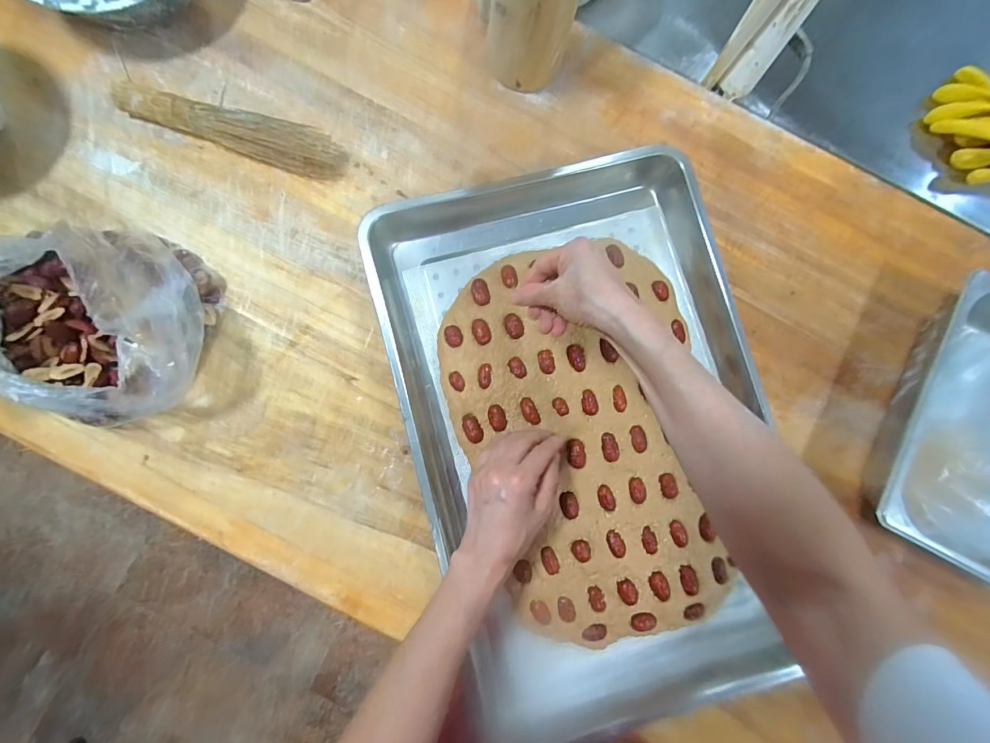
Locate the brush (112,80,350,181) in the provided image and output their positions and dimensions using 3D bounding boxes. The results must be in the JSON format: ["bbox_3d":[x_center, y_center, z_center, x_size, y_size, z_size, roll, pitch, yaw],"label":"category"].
[{"bbox_3d":[-0.310,-0.289,0.494,0.265,0.048,0.055,17,82,-1],"label":"brush"}]

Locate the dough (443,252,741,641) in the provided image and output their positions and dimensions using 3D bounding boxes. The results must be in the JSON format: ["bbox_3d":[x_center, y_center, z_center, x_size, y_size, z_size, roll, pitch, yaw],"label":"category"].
[{"bbox_3d":[0.101,0.075,0.484,0.282,0.019,0.432,-9,84,-5],"label":"dough"}]

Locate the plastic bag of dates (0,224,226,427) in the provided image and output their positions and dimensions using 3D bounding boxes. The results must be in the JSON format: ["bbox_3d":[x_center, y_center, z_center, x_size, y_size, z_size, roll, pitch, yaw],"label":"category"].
[{"bbox_3d":[-0.423,-0.061,0.399,0.241,0.170,0.190,9,82,-2],"label":"plastic bag of dates"}]

